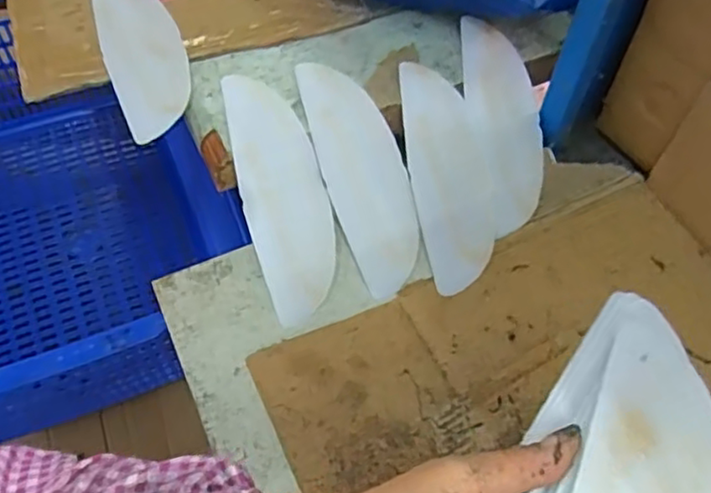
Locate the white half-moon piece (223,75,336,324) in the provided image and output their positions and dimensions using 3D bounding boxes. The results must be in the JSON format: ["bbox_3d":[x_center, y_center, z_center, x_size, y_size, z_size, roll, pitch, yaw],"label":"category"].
[{"bbox_3d":[-0.059,-0.043,0.553,0.069,0.011,0.203,-17,88,-16],"label":"white half-moon piece"}]

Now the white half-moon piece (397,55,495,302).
[{"bbox_3d":[0.081,-0.064,0.573,0.066,0.011,0.202,-8,79,-5],"label":"white half-moon piece"}]

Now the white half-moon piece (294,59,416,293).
[{"bbox_3d":[0.007,-0.063,0.566,0.065,0.009,0.204,-17,85,-4],"label":"white half-moon piece"}]

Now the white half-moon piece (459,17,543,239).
[{"bbox_3d":[0.135,-0.113,0.604,0.066,0.010,0.204,-6,75,-16],"label":"white half-moon piece"}]

